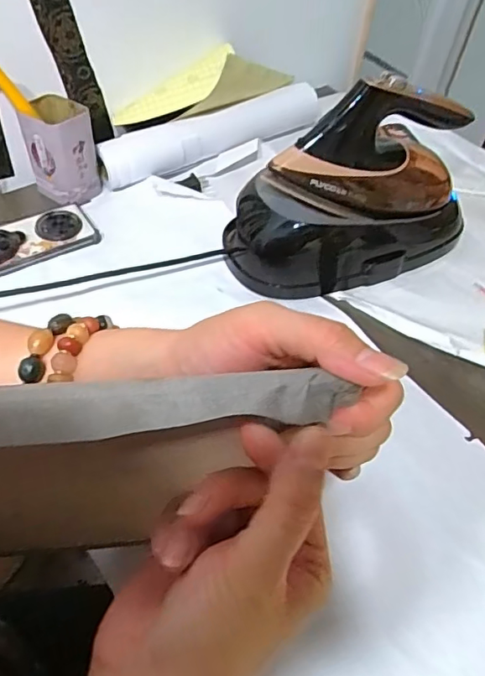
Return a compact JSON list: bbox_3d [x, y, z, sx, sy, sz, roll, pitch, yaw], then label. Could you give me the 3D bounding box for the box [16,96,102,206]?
[{"bbox_3d":[-0.232,-0.238,0.683,0.082,0.109,0.085,-17,54,-20],"label":"box"}]

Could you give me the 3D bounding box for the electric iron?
[{"bbox_3d":[0.137,-0.162,0.588,0.289,0.192,0.112,-5,50,-11],"label":"electric iron"}]

